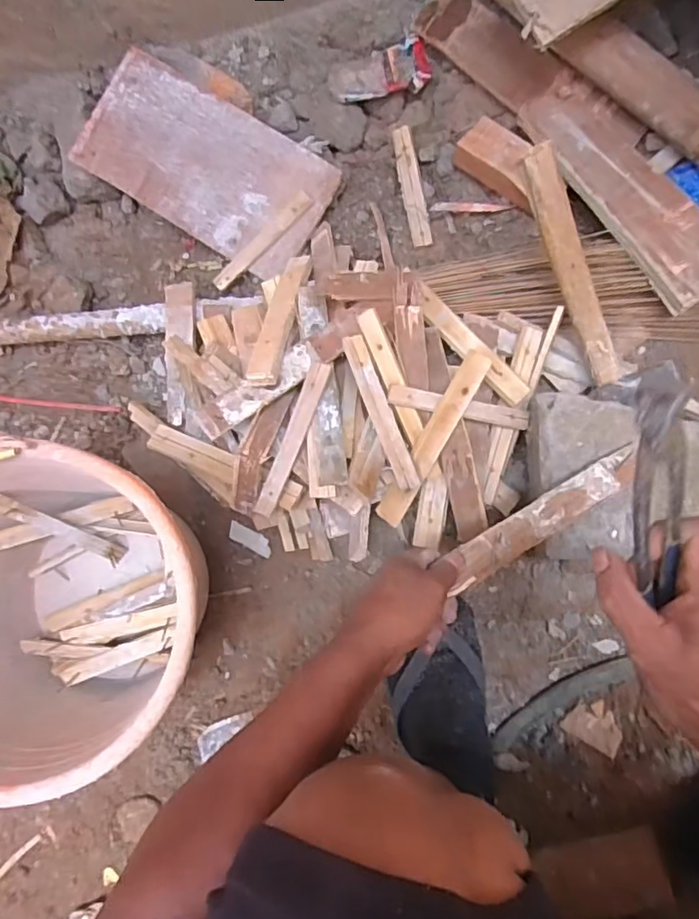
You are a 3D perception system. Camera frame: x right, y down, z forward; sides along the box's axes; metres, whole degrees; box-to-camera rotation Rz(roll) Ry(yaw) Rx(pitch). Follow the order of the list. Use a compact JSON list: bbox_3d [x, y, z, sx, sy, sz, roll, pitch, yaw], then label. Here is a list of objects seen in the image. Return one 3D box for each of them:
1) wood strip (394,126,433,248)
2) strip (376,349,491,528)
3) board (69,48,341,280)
[{"bbox_3d":[0.079,-0.341,0.716,0.026,0.010,0.157,-11,81,8],"label":"wood strip"},{"bbox_3d":[0.087,-0.020,0.589,0.028,0.010,0.194,31,99,7],"label":"strip"},{"bbox_3d":[-0.180,-0.369,0.712,0.301,0.019,0.158,32,95,-4],"label":"board"}]

